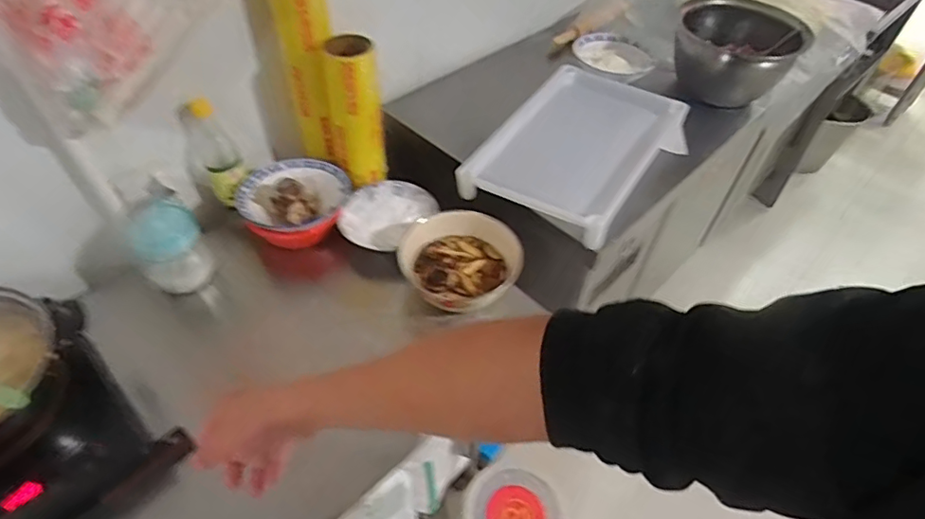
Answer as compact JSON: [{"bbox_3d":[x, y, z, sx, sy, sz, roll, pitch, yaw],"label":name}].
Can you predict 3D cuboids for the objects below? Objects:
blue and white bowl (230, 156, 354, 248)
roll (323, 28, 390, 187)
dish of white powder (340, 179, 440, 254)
[{"bbox_3d":[-0.304,-0.113,0.981,0.179,0.068,0.172,1,48,-2],"label":"blue and white bowl"},{"bbox_3d":[-0.193,-0.259,0.983,0.098,0.280,0.093,1,48,-2],"label":"roll"},{"bbox_3d":[-0.149,-0.086,1.010,0.162,0.033,0.173,1,48,-2],"label":"dish of white powder"}]

